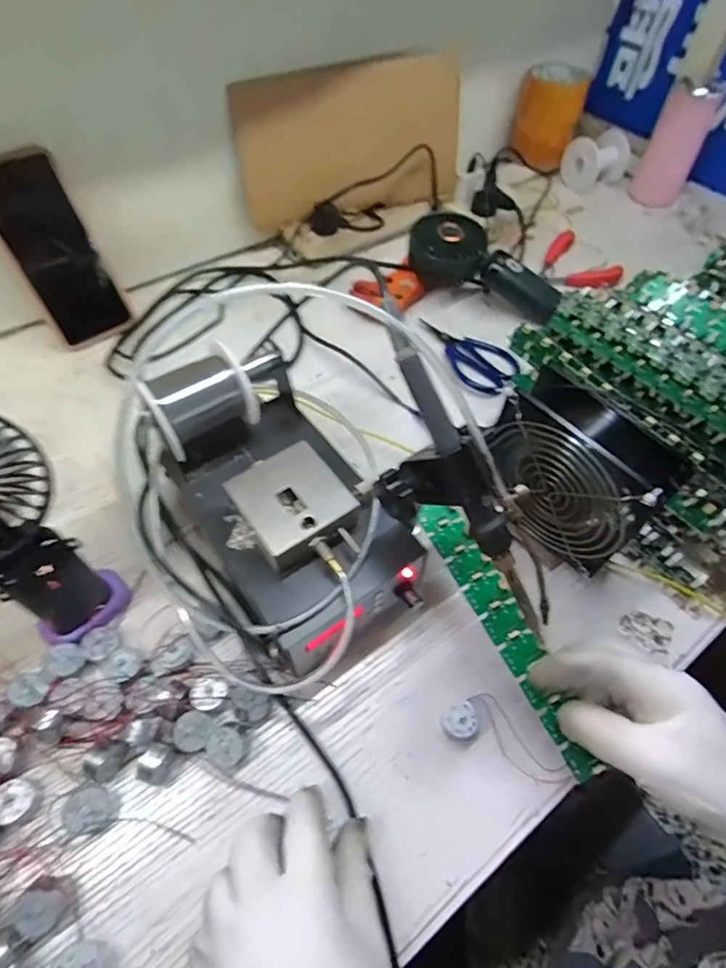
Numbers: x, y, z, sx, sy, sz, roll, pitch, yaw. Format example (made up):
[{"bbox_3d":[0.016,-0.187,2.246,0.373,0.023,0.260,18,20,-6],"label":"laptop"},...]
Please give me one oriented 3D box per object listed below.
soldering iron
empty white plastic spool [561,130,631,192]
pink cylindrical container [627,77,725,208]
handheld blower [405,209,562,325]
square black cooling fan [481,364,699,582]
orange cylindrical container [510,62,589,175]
[{"bbox_3d":[0.058,-0.001,0.278,0.020,0.018,0.201,-32,102,-22],"label":"soldering iron"},{"bbox_3d":[0.341,-0.471,0.746,0.084,0.065,0.065,-30,63,-21],"label":"empty white plastic spool"},{"bbox_3d":[0.424,-0.457,0.692,0.068,0.132,0.062,25,58,13],"label":"pink cylindrical container"},{"bbox_3d":[0.134,-0.242,0.582,0.179,0.053,0.073,28,58,-3],"label":"handheld blower"},{"bbox_3d":[0.149,0.001,0.377,0.045,0.131,0.119,-36,65,-24],"label":"square black cooling fan"},{"bbox_3d":[0.261,-0.521,0.730,0.087,0.096,0.079,15,57,7],"label":"orange cylindrical container"}]

